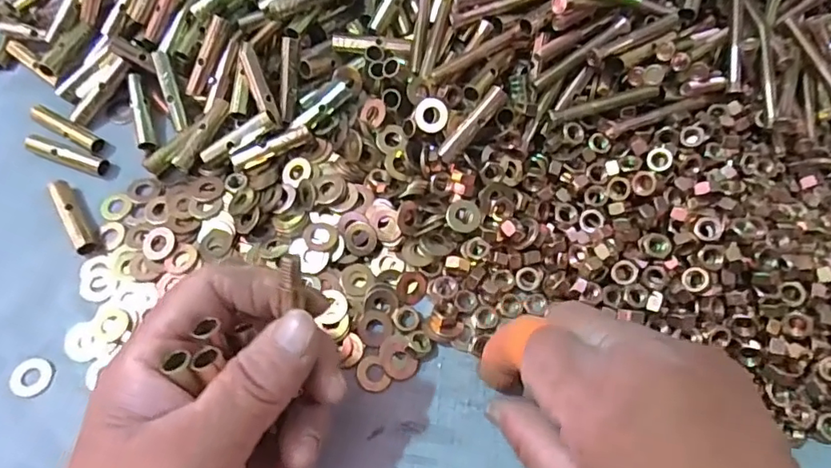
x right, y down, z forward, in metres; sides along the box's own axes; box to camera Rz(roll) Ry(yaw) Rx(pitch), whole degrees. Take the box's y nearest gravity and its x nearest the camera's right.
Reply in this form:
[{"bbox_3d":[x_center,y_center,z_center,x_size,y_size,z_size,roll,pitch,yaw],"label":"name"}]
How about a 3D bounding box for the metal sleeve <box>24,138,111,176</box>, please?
[{"bbox_3d":[-0.186,-0.042,0.291,0.044,0.008,0.009,16,66,6],"label":"metal sleeve"}]

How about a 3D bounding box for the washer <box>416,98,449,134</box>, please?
[{"bbox_3d":[0.008,-0.059,0.272,0.016,0.004,0.017,3,101,14],"label":"washer"}]

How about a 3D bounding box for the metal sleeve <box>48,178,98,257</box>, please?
[{"bbox_3d":[-0.173,-0.009,0.275,0.010,0.009,0.046,-32,70,-15],"label":"metal sleeve"}]

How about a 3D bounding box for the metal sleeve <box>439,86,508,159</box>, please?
[{"bbox_3d":[0.028,-0.054,0.265,0.008,0.006,0.043,44,93,17],"label":"metal sleeve"}]

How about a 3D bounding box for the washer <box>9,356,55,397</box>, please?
[{"bbox_3d":[-0.171,0.064,0.243,0.016,0.004,0.017,16,66,6],"label":"washer"}]

